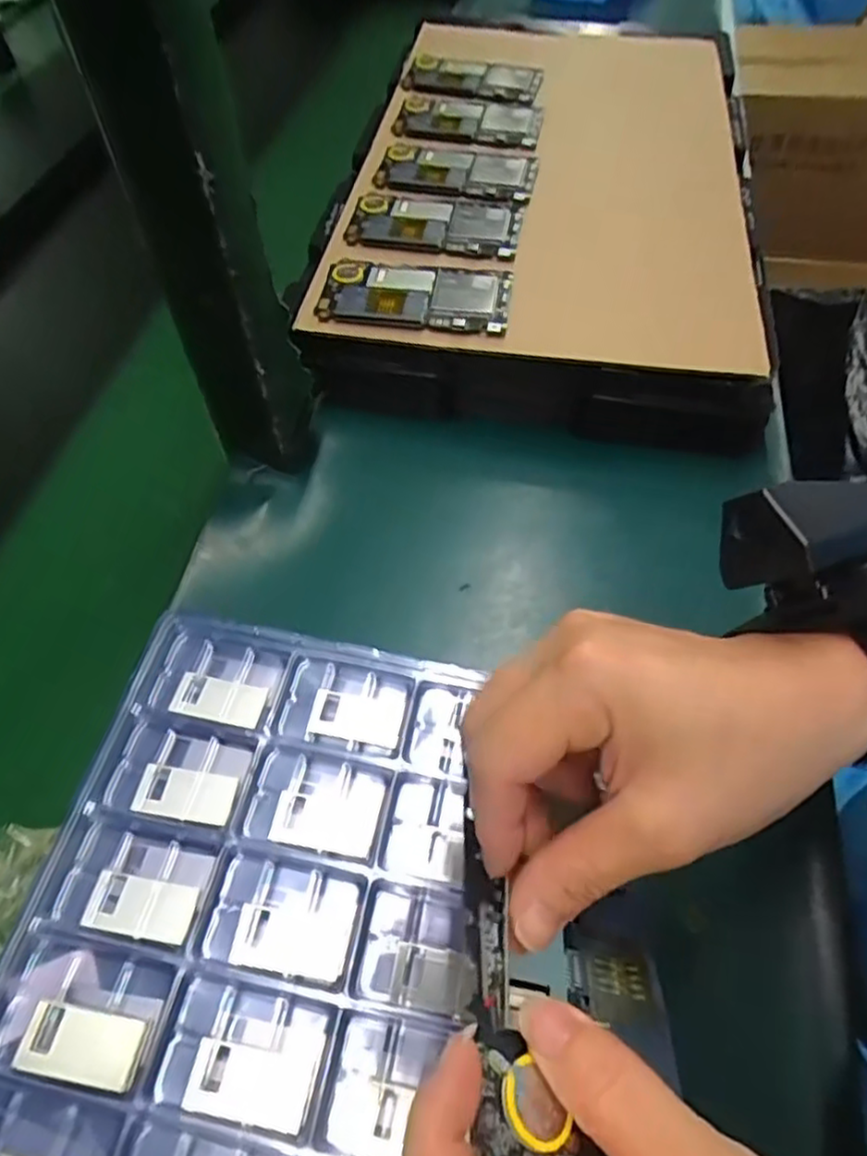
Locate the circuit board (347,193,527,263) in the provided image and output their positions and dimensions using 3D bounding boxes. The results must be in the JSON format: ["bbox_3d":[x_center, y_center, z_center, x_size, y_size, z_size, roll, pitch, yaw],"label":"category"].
[{"bbox_3d":[0.000,-0.257,0.492,0.122,0.014,0.069,6,56,7],"label":"circuit board"}]

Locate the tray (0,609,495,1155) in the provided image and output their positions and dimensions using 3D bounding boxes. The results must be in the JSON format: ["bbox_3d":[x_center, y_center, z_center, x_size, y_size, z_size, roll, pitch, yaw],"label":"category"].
[{"bbox_3d":[-0.077,0.200,0.249,0.205,0.032,0.391,7,56,8],"label":"tray"}]

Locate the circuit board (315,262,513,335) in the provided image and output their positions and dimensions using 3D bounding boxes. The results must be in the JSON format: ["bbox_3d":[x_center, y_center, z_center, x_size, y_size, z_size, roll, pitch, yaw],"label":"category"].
[{"bbox_3d":[-0.012,-0.187,0.449,0.122,0.014,0.065,8,55,2],"label":"circuit board"}]

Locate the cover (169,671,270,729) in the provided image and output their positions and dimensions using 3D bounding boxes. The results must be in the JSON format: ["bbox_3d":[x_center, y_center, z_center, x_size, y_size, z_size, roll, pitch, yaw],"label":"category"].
[{"bbox_3d":[-0.104,0.060,0.333,0.043,0.008,0.022,9,57,9],"label":"cover"}]

